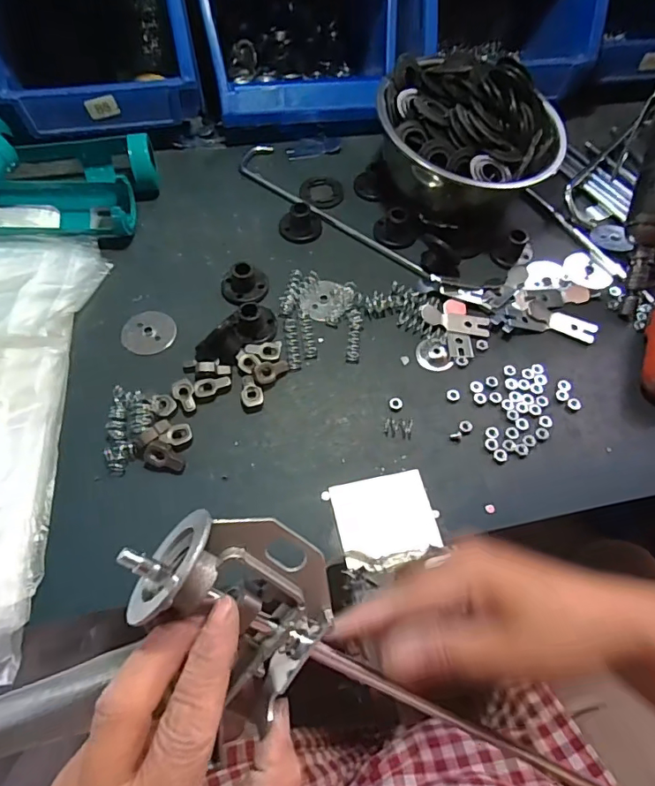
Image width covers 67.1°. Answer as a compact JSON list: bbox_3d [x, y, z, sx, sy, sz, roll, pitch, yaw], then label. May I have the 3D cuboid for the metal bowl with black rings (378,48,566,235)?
[{"bbox_3d":[0.137,-0.250,0.501,0.171,0.098,0.158,2,62,-3],"label":"metal bowl with black rings"}]

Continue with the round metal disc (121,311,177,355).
[{"bbox_3d":[-0.159,-0.055,0.442,0.046,0.004,0.047,2,62,-3],"label":"round metal disc"}]

